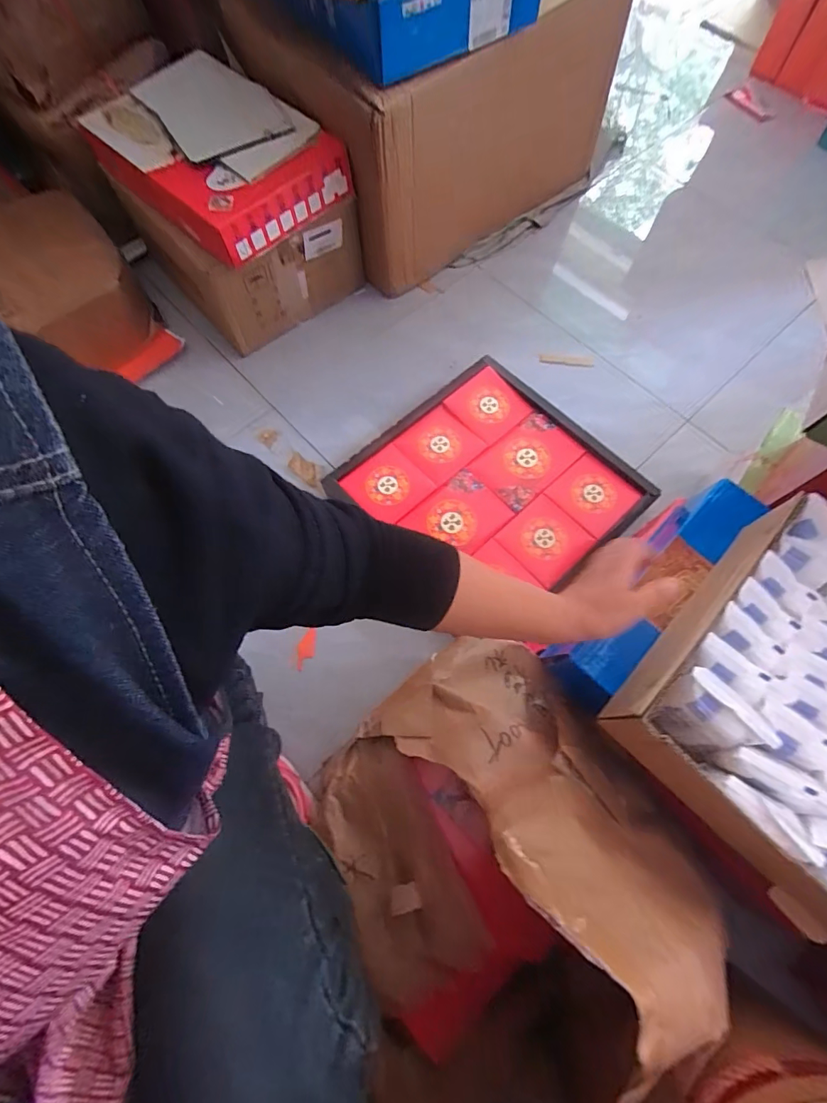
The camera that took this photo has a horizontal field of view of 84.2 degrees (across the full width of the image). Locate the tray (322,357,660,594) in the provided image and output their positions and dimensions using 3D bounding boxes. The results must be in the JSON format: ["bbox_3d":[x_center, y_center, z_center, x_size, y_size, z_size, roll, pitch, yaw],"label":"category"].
[{"bbox_3d":[0.138,-0.121,0.850,0.402,0.061,0.439,-42,75,-13],"label":"tray"}]

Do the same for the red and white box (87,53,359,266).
[{"bbox_3d":[-0.377,-0.753,0.866,0.459,0.093,0.300,41,75,14],"label":"red and white box"}]

